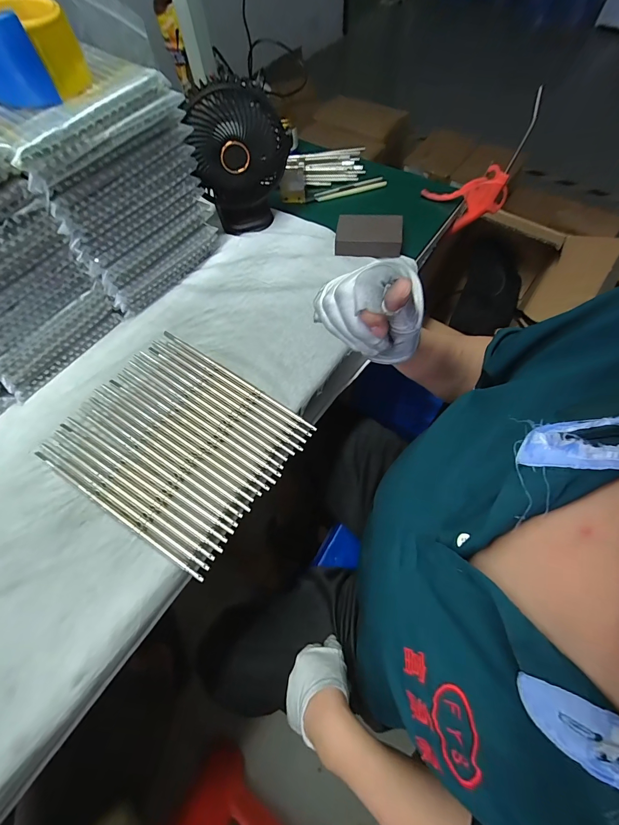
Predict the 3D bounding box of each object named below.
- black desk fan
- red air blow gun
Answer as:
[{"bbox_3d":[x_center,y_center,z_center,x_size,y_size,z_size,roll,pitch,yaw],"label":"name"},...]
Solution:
[{"bbox_3d":[-0.099,-0.369,0.500,0.131,0.182,0.064,-23,65,-10],"label":"black desk fan"},{"bbox_3d":[0.247,-0.333,0.486,0.043,0.168,0.084,-23,93,-32],"label":"red air blow gun"}]

